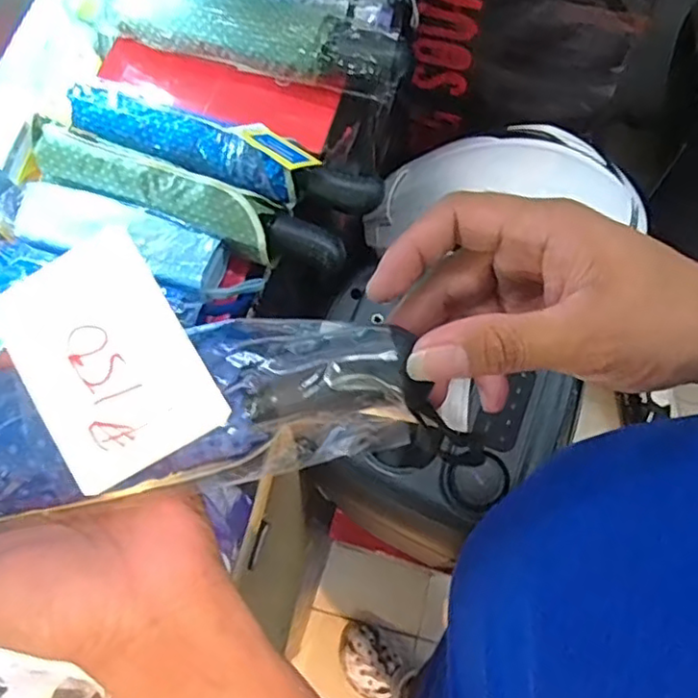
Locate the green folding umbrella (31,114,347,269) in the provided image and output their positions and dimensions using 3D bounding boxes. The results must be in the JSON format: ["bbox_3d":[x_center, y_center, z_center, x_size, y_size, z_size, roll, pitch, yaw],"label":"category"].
[{"bbox_3d":[-0.140,-0.127,0.547,0.277,0.048,0.056,18,73,8],"label":"green folding umbrella"}]

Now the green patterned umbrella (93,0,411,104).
[{"bbox_3d":[-0.086,-0.289,0.579,0.292,0.038,0.064,17,72,7],"label":"green patterned umbrella"}]

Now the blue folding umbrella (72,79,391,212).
[{"bbox_3d":[-0.110,-0.170,0.555,0.275,0.050,0.048,18,72,8],"label":"blue folding umbrella"}]

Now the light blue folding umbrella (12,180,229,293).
[{"bbox_3d":[-0.195,-0.091,0.544,0.182,0.040,0.064,17,72,8],"label":"light blue folding umbrella"}]

